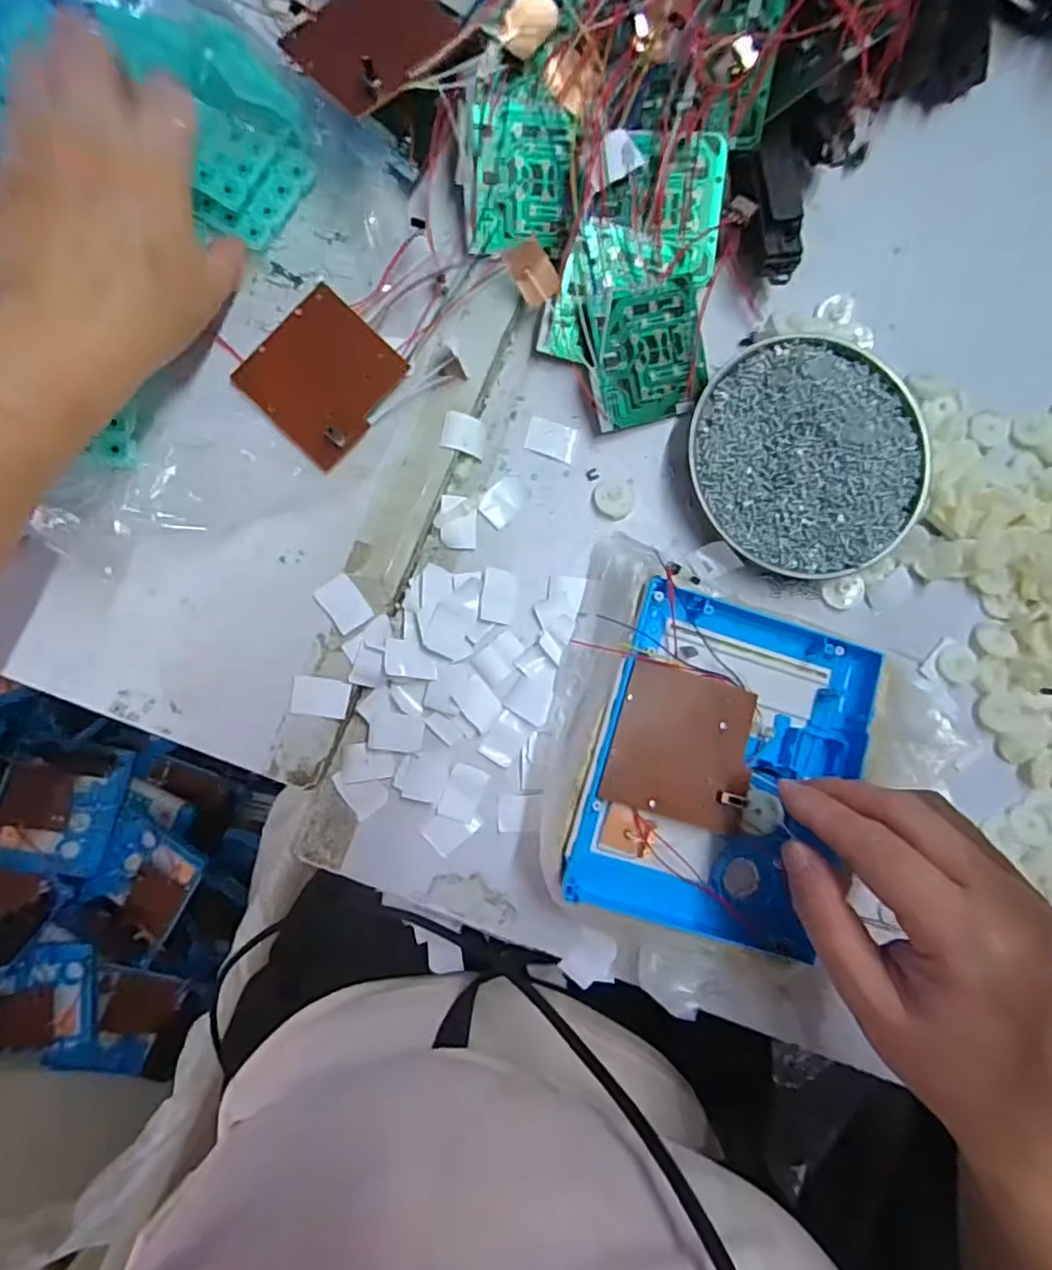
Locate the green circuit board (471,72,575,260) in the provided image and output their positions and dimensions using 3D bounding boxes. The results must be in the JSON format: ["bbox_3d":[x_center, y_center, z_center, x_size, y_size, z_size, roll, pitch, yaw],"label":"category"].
[{"bbox_3d":[-0.001,-0.252,0.330,0.056,0.004,0.080,-3,110,-15],"label":"green circuit board"}]

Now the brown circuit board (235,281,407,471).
[{"bbox_3d":[-0.109,-0.139,0.327,0.071,0.011,0.072,44,85,-1],"label":"brown circuit board"}]

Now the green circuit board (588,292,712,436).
[{"bbox_3d":[0.069,-0.156,0.343,0.070,0.005,0.067,-15,104,-15],"label":"green circuit board"}]

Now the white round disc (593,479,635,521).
[{"bbox_3d":[0.052,-0.078,0.348,0.023,0.008,0.023,0,87,-4],"label":"white round disc"}]

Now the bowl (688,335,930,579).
[{"bbox_3d":[0.159,-0.101,0.347,0.129,0.030,0.131,0,87,-4],"label":"bowl"}]

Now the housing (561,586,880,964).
[{"bbox_3d":[0.103,0.067,0.310,0.129,0.020,0.163,16,85,-5],"label":"housing"}]

